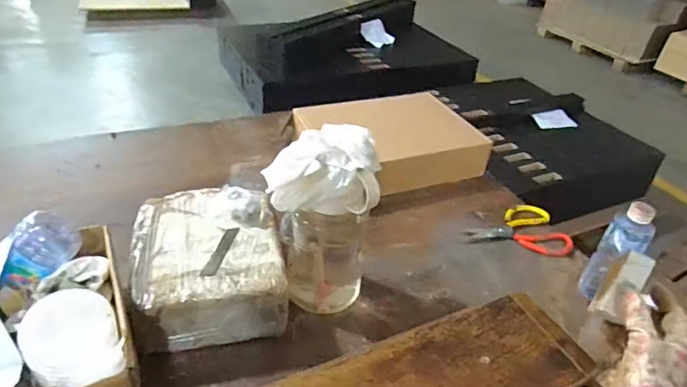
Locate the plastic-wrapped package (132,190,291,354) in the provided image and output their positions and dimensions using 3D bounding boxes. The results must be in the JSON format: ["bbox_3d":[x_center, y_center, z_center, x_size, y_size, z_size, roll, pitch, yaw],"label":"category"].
[{"bbox_3d":[-0.189,0.103,0.695,0.201,0.120,0.210,-8,37,-17],"label":"plastic-wrapped package"}]

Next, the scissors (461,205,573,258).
[{"bbox_3d":[0.325,0.061,0.909,0.192,0.021,0.119,8,36,5],"label":"scissors"}]

